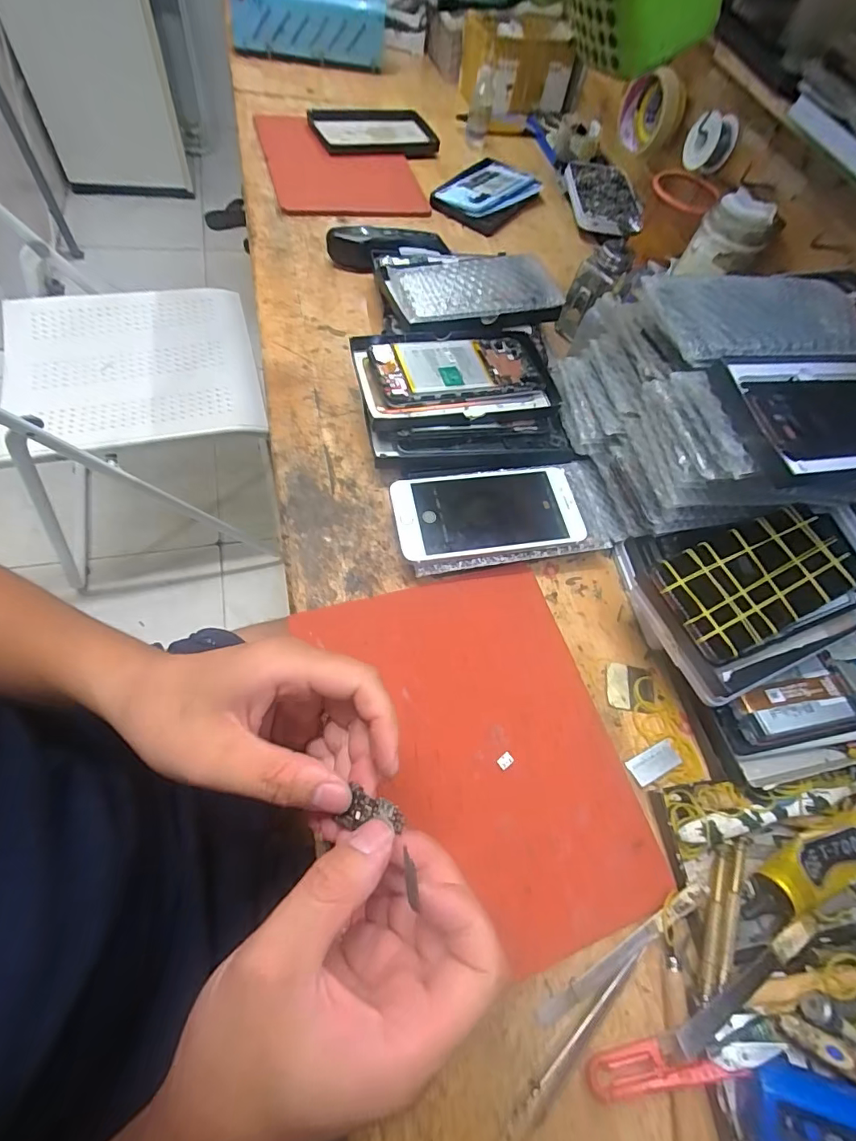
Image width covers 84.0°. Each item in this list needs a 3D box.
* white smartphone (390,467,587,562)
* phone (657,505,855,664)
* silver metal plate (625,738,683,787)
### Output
[{"bbox_3d":[0.051,-0.051,0.400,0.157,0.007,0.078,-7,65,-10],"label":"white smartphone"},{"bbox_3d":[0.240,0.005,0.345,0.154,0.011,0.076,-21,71,-16],"label":"phone"},{"bbox_3d":[0.168,0.142,0.351,0.040,0.004,0.019,-22,68,-19],"label":"silver metal plate"}]

